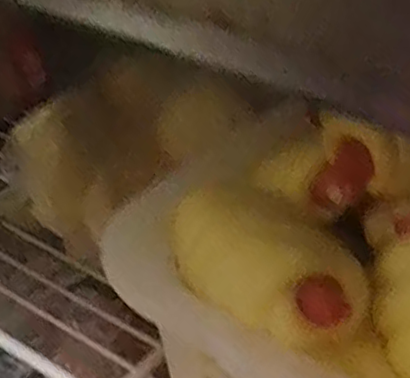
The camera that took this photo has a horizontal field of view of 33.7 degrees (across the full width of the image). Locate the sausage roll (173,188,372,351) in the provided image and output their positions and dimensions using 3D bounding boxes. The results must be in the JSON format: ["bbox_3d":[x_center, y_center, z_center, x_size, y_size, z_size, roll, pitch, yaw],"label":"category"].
[{"bbox_3d":[0.021,0.025,0.263,0.042,0.035,0.085,-18,39,-36],"label":"sausage roll"}]

